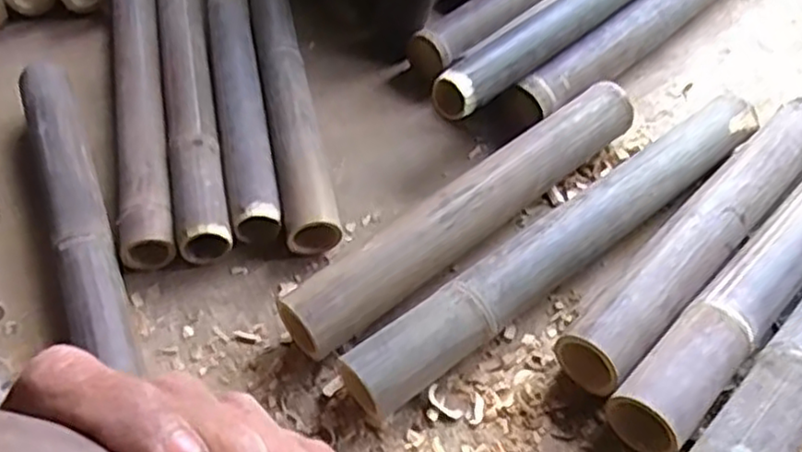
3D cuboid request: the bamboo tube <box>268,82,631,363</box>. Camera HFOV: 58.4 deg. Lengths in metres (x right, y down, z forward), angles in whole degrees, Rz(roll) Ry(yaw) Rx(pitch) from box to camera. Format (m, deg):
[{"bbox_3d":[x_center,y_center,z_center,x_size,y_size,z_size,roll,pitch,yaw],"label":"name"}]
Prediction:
[{"bbox_3d":[0.083,-0.024,0.773,0.474,0.065,0.069,-33,59,-25],"label":"bamboo tube"}]

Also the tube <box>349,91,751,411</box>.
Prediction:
[{"bbox_3d":[0.182,0.011,0.761,0.563,0.073,0.073,-29,59,-25],"label":"tube"}]

